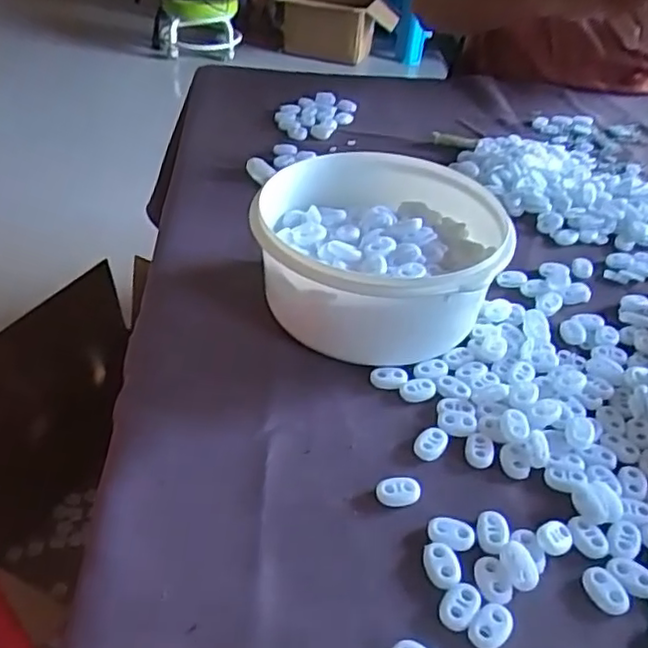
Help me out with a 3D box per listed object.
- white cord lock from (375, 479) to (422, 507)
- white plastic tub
[{"bbox_3d":[0.038,0.087,0.343,0.022,0.009,0.013,0,40,-2],"label":"white cord lock"},{"bbox_3d":[0.037,-0.043,0.446,0.154,0.077,0.150,1,40,-1],"label":"white plastic tub"}]

